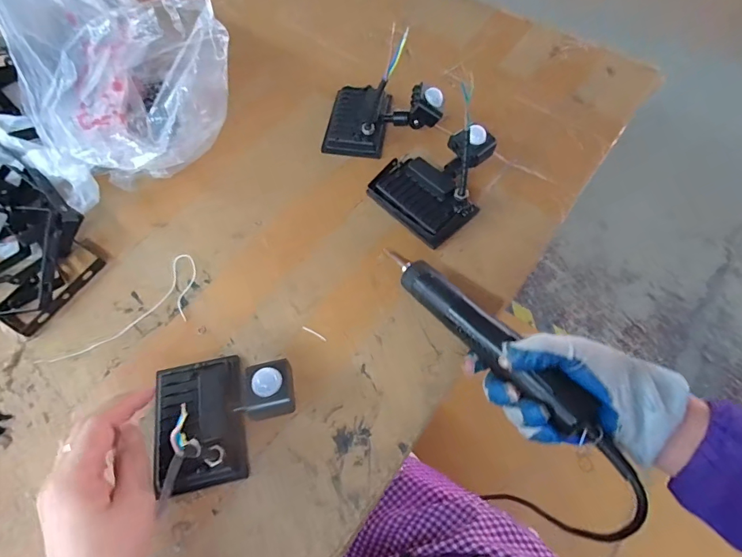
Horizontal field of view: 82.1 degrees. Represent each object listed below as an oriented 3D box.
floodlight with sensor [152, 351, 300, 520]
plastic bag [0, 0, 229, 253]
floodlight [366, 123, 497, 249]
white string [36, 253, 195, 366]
[{"bbox_3d":[-0.125,0.107,0.355,0.122,0.054,0.105,-23,64,-10],"label":"floodlight with sensor"},{"bbox_3d":[-0.350,-0.262,0.432,0.326,0.277,0.364,-26,64,-12],"label":"plastic bag"},{"bbox_3d":[0.073,-0.114,0.466,0.121,0.056,0.113,-39,68,-17],"label":"floodlight"},{"bbox_3d":[-0.238,0.044,0.419,0.169,0.014,0.060,-41,68,-18],"label":"white string"}]

